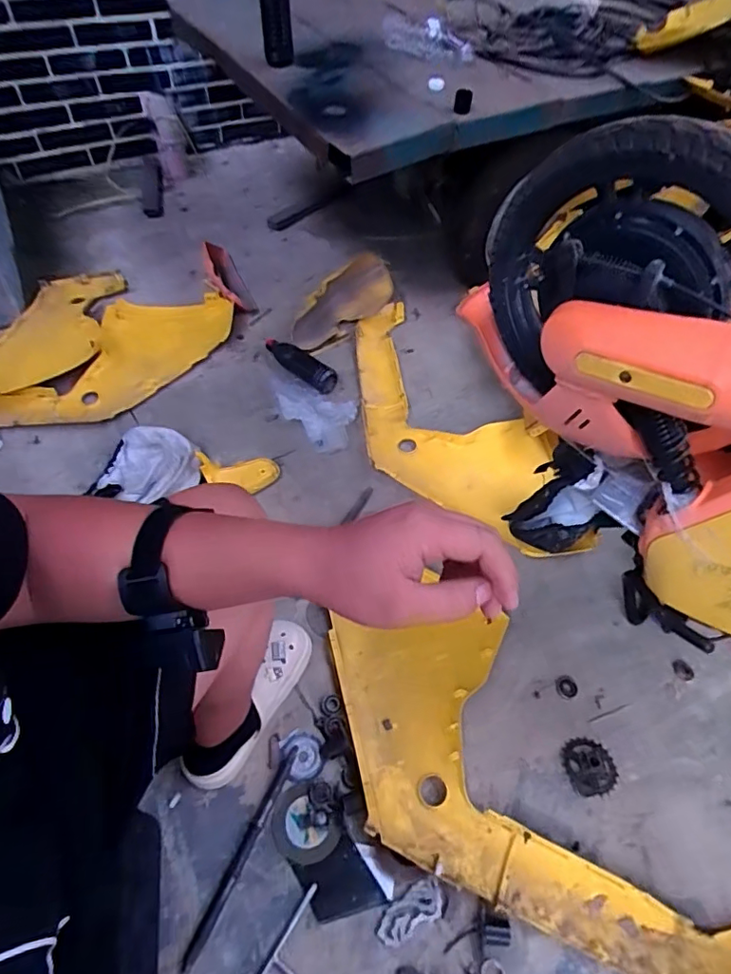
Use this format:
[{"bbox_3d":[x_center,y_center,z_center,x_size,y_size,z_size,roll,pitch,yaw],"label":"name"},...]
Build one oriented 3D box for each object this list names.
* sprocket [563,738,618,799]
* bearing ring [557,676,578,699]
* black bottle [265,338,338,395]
[{"bbox_3d":[0.363,0.447,0.854,0.080,0.020,0.083,0,44,0],"label":"sprocket"},{"bbox_3d":[0.352,0.350,0.926,0.033,0.008,0.035,1,54,-2],"label":"bearing ring"},{"bbox_3d":[-0.165,-0.309,1.310,0.222,0.051,0.058,35,60,21],"label":"black bottle"}]

